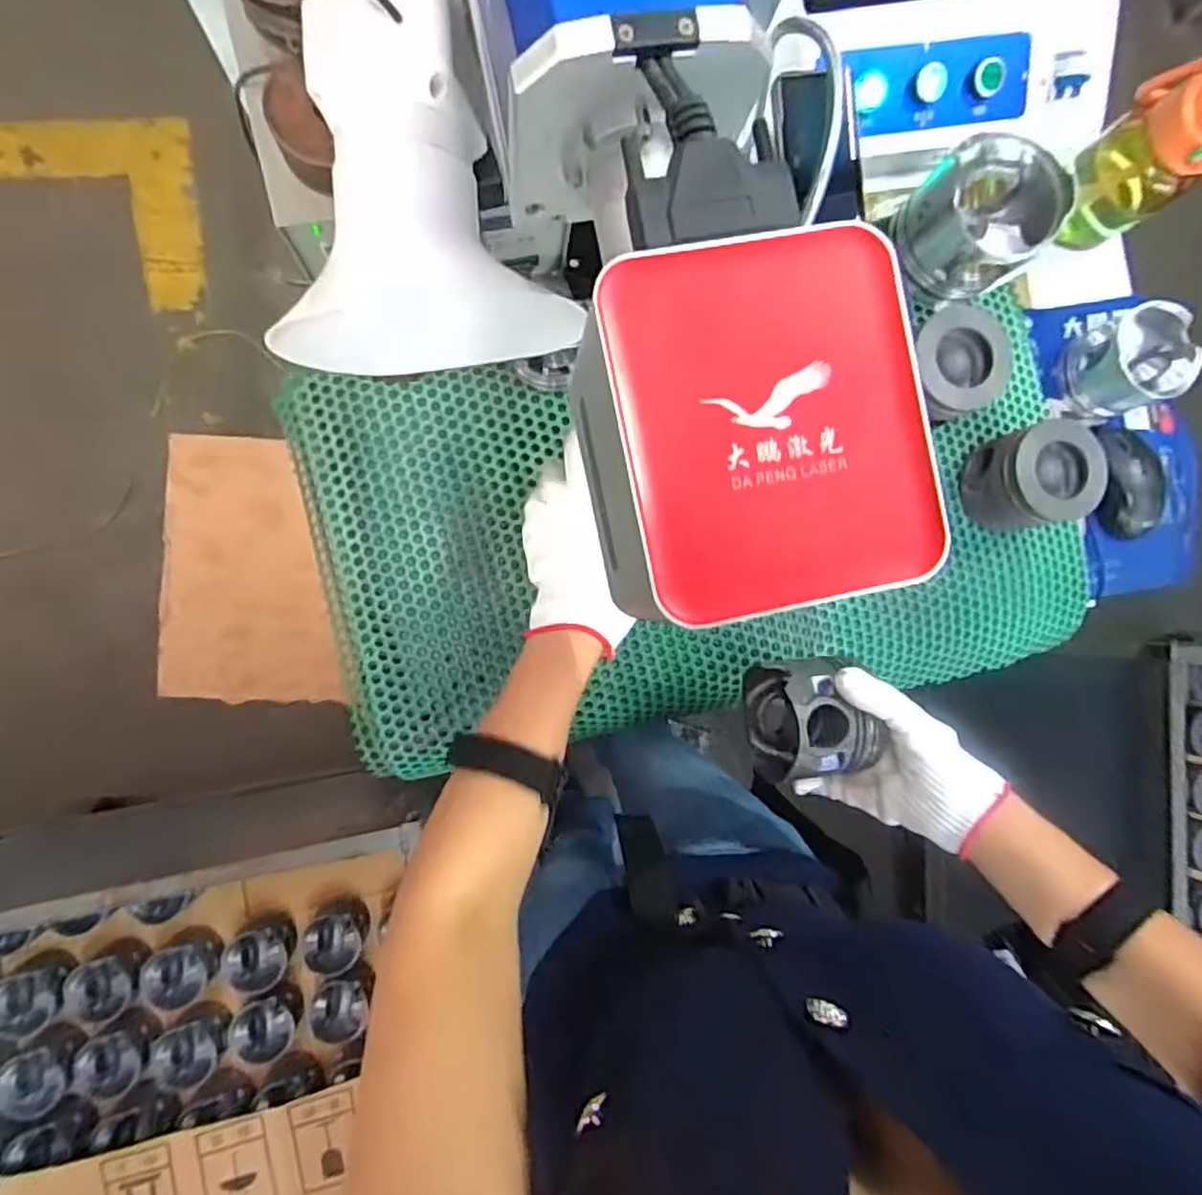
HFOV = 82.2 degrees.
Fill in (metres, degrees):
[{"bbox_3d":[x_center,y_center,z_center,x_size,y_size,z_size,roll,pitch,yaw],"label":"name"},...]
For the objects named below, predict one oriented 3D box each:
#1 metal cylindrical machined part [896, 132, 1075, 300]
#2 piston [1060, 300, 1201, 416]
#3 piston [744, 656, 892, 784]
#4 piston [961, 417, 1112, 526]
[{"bbox_3d":[0.333,-0.333,0.614,0.099,0.101,0.105,0,89,-8],"label":"metal cylindrical machined part"},{"bbox_3d":[0.510,-0.227,0.668,0.078,0.078,0.089,-23,92,-8],"label":"piston"},{"bbox_3d":[0.161,0.091,0.530,0.076,0.078,0.088,-8,90,-8],"label":"piston"},{"bbox_3d":[0.392,-0.109,0.623,0.097,0.066,0.086,-16,91,-8],"label":"piston"}]

